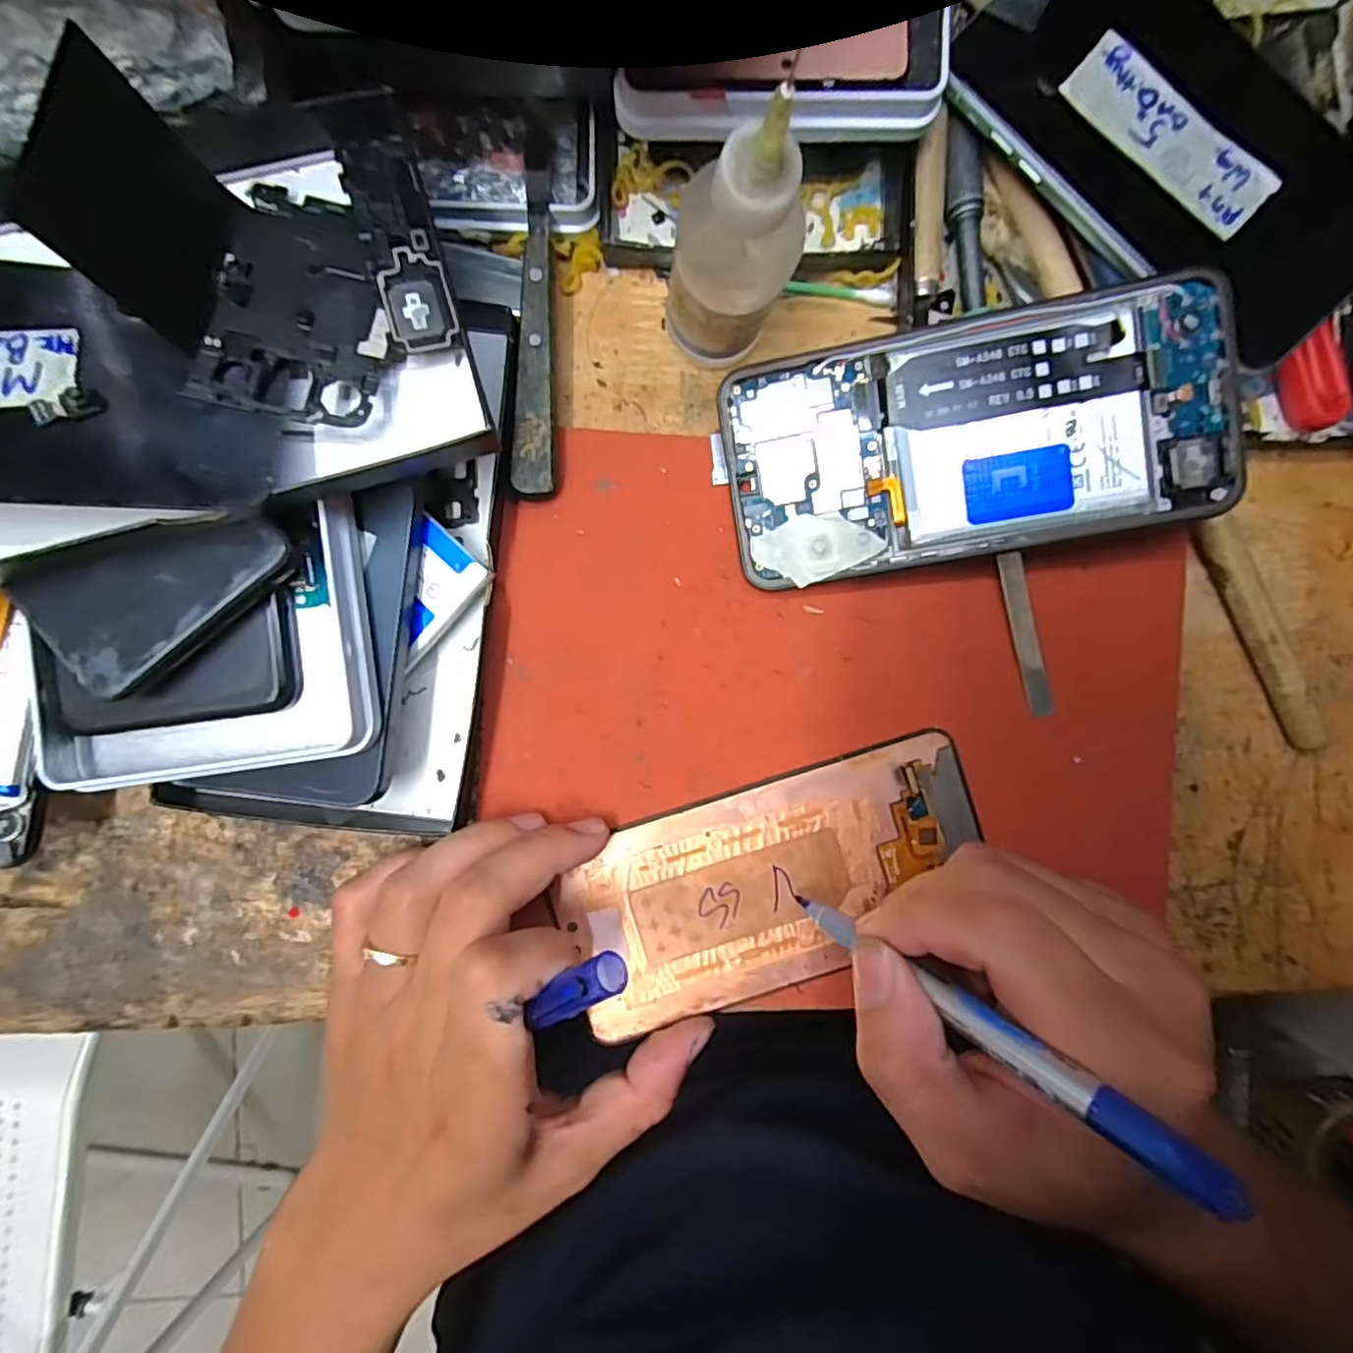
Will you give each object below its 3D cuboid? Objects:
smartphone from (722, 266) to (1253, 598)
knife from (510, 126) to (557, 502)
[{"bbox_3d":[0.096,-0.078,0.213,0.157,0.004,0.075,-9,95,9],"label":"smartphone"},{"bbox_3d":[-0.046,-0.124,0.221,0.014,0.010,0.124,3,91,-2],"label":"knife"}]

